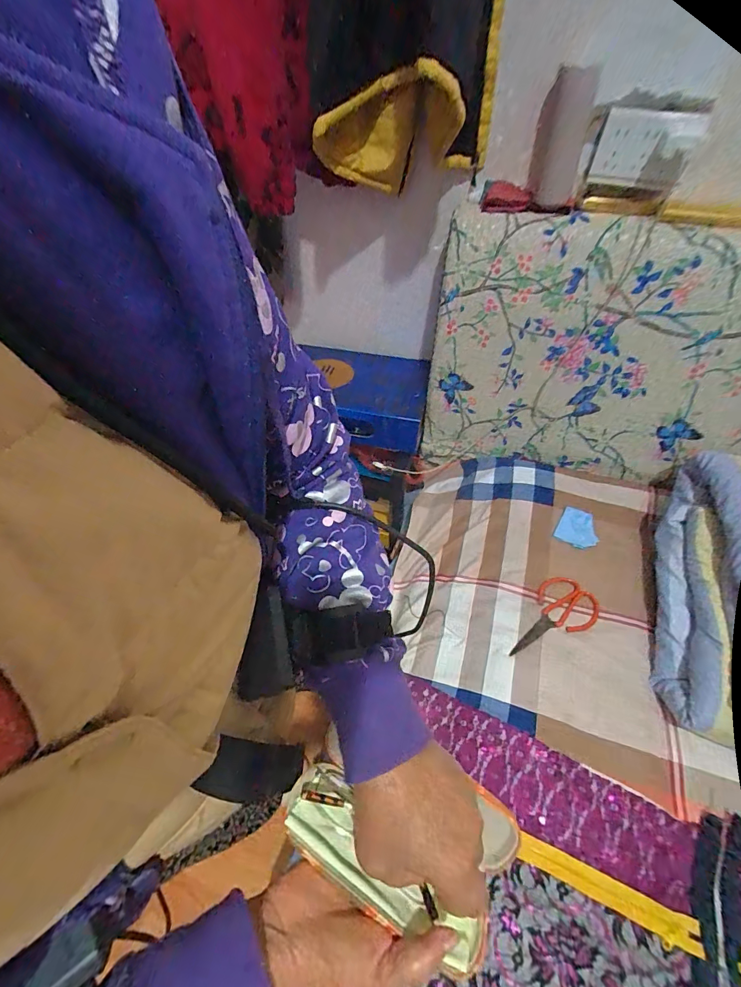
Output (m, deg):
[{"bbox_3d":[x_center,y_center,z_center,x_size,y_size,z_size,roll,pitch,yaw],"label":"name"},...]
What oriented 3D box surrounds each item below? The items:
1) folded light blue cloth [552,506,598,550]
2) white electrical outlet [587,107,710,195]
[{"bbox_3d":[0.418,0.071,0.796,0.075,0.006,0.076,26,74,22],"label":"folded light blue cloth"},{"bbox_3d":[0.385,-0.484,0.563,0.122,0.084,0.043,12,53,7],"label":"white electrical outlet"}]

